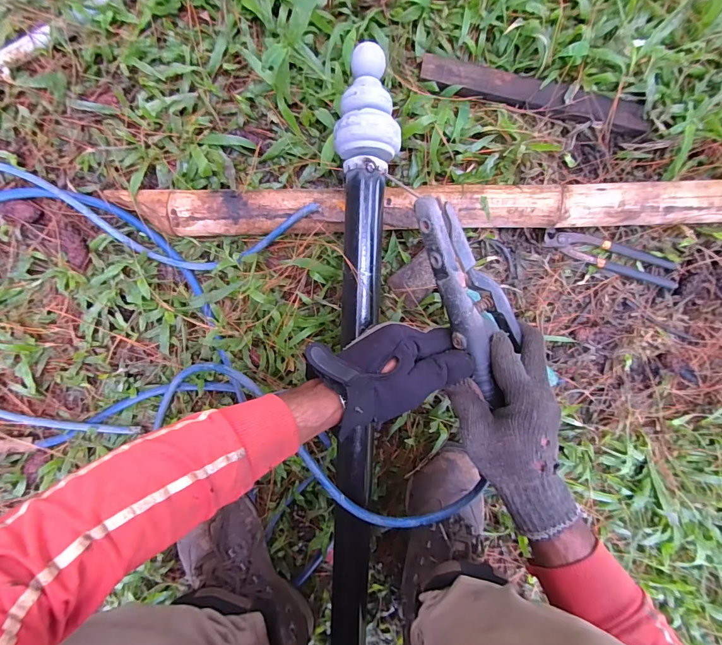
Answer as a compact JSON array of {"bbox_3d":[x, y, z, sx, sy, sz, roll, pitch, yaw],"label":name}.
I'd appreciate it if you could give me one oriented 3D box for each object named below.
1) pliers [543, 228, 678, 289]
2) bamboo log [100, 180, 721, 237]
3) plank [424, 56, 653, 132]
[{"bbox_3d":[0.367,-0.097,0.549,0.210,0.013,0.039,16,93,-2],"label":"pliers"},{"bbox_3d":[0.135,-0.152,0.497,0.915,0.051,0.063,-3,97,-5],"label":"bamboo log"},{"bbox_3d":[0.238,-0.306,0.502,0.314,0.013,0.036,11,93,-2],"label":"plank"}]

